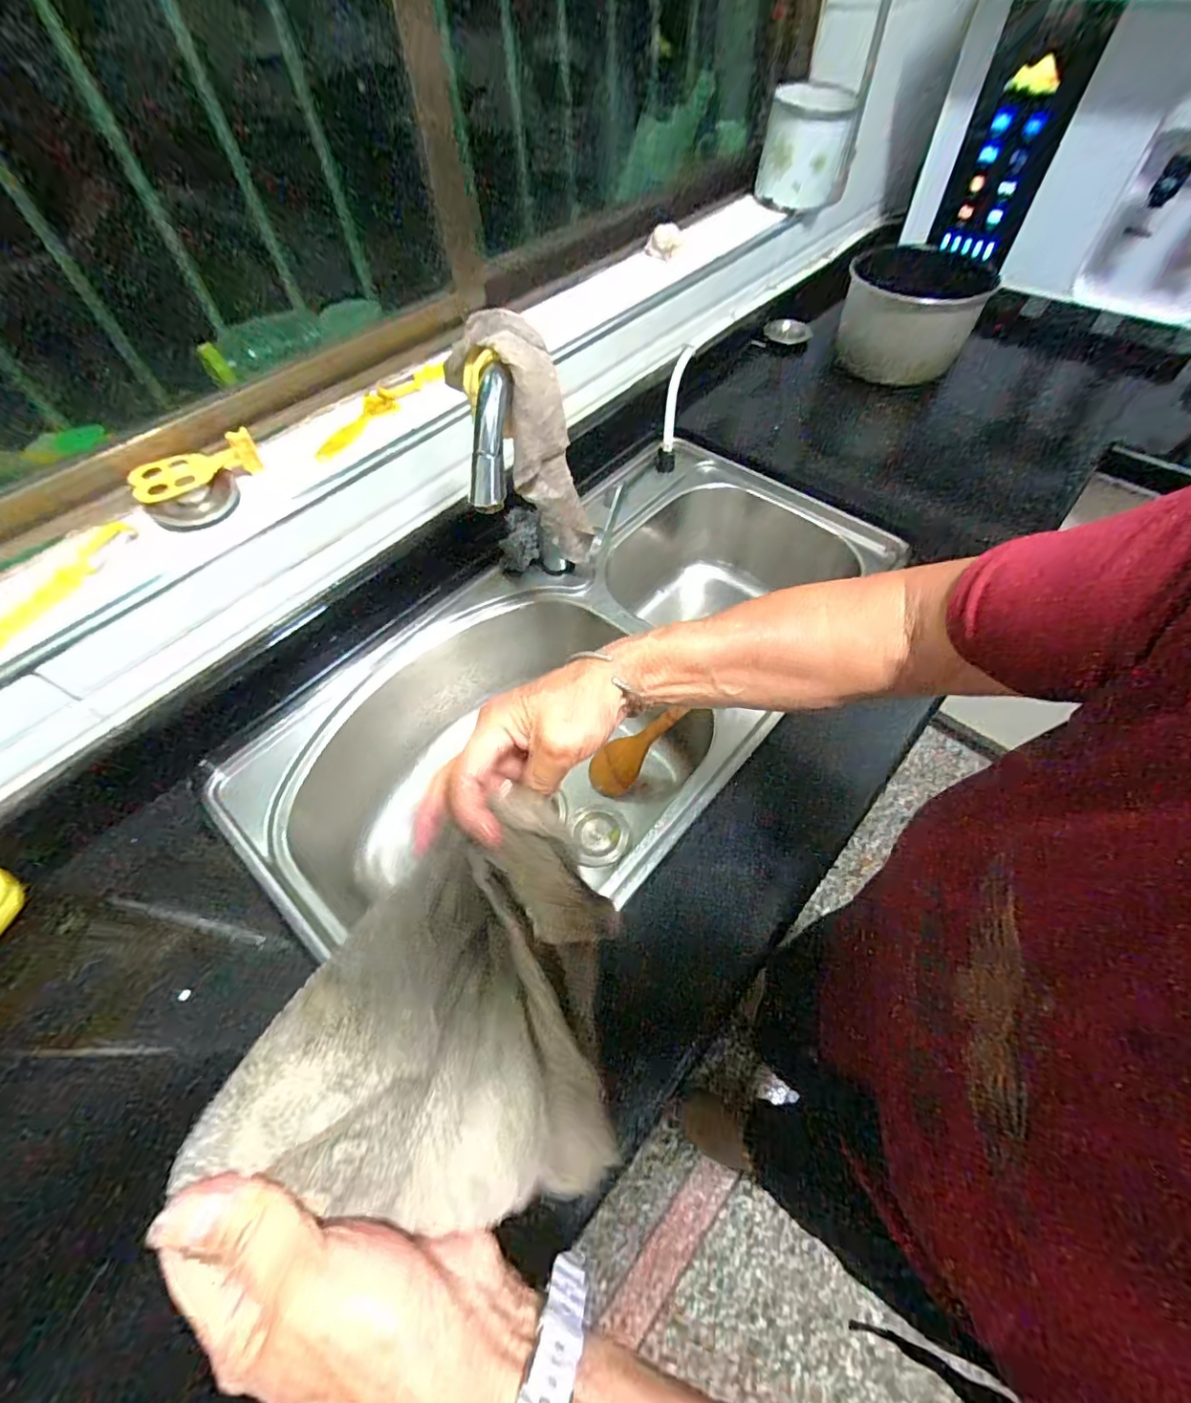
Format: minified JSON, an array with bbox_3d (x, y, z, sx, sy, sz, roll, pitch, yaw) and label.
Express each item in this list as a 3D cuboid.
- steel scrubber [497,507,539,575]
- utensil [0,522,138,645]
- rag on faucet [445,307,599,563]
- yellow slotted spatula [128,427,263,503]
[{"bbox_3d":[-0.103,-0.217,0.745,0.056,0.061,0.051,1,57,3],"label":"steel scrubber"},{"bbox_3d":[-0.496,-0.103,0.498,0.025,0.020,0.175,21,60,15],"label":"utensil"},{"bbox_3d":[-0.068,-0.243,0.522,0.110,0.211,0.094,-12,57,-5],"label":"rag on faucet"},{"bbox_3d":[-0.407,-0.239,0.559,0.120,0.034,0.056,-28,60,-15],"label":"yellow slotted spatula"}]

